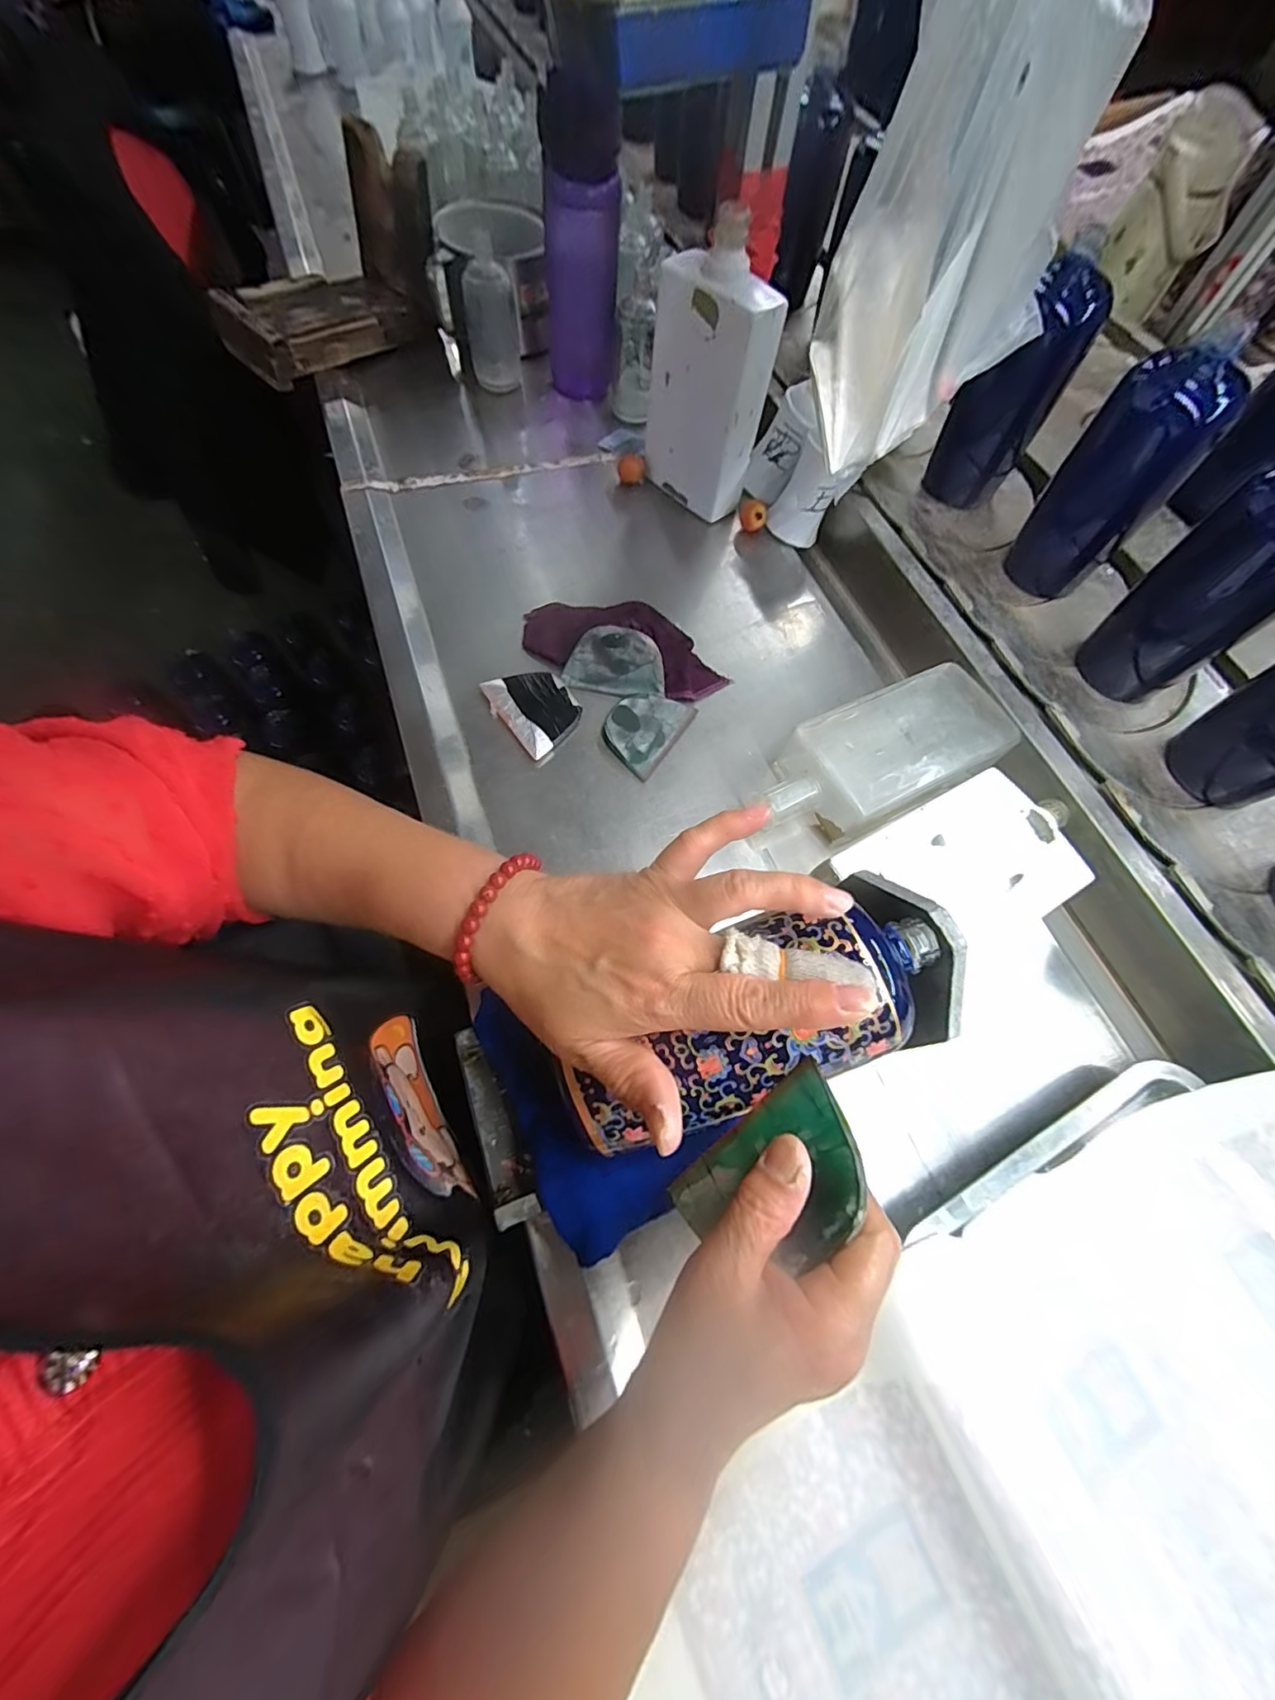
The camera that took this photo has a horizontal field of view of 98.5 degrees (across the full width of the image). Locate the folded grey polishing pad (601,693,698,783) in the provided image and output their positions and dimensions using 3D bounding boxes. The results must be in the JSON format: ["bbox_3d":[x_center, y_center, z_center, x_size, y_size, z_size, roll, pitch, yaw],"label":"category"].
[{"bbox_3d":[0.005,-0.102,0.454,0.055,0.008,0.080,31,68,12],"label":"folded grey polishing pad"}]

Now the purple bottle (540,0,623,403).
[{"bbox_3d":[-0.058,-0.615,0.560,0.076,0.230,0.081,-6,67,-5],"label":"purple bottle"}]

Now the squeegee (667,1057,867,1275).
[{"bbox_3d":[0.057,0.144,0.233,0.095,0.004,0.056,-50,47,16],"label":"squeegee"}]

